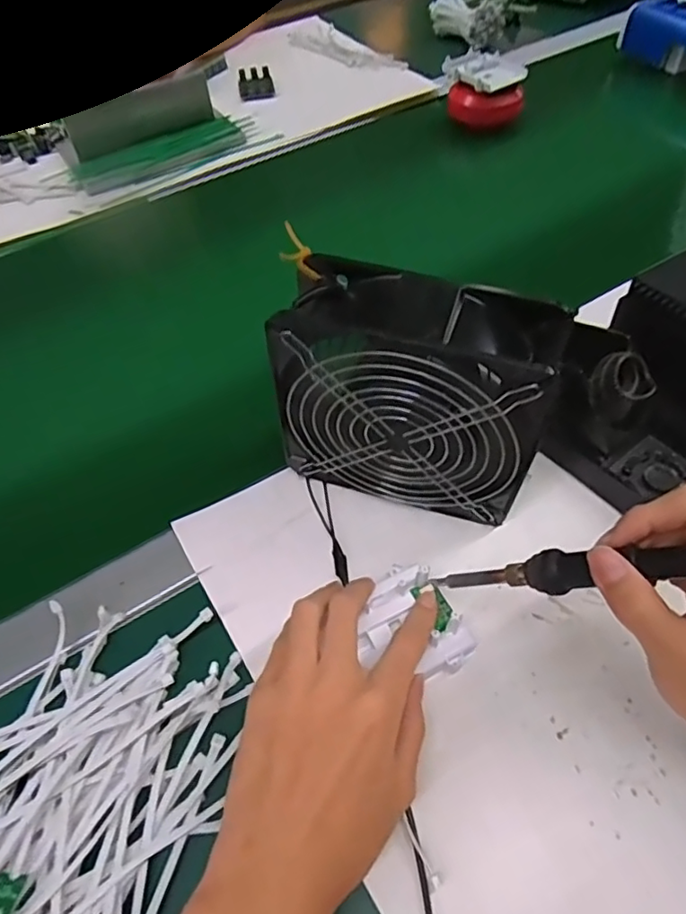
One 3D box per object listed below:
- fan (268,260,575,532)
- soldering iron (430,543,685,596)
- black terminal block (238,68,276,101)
[{"bbox_3d":[0.041,-0.032,0.350,0.145,0.152,0.059,13,56,14],"label":"fan"},{"bbox_3d":[0.126,0.051,0.276,0.208,0.017,0.020,-18,40,46],"label":"soldering iron"},{"bbox_3d":[-0.119,-0.513,0.802,0.047,0.015,0.056,-12,54,-4],"label":"black terminal block"}]

